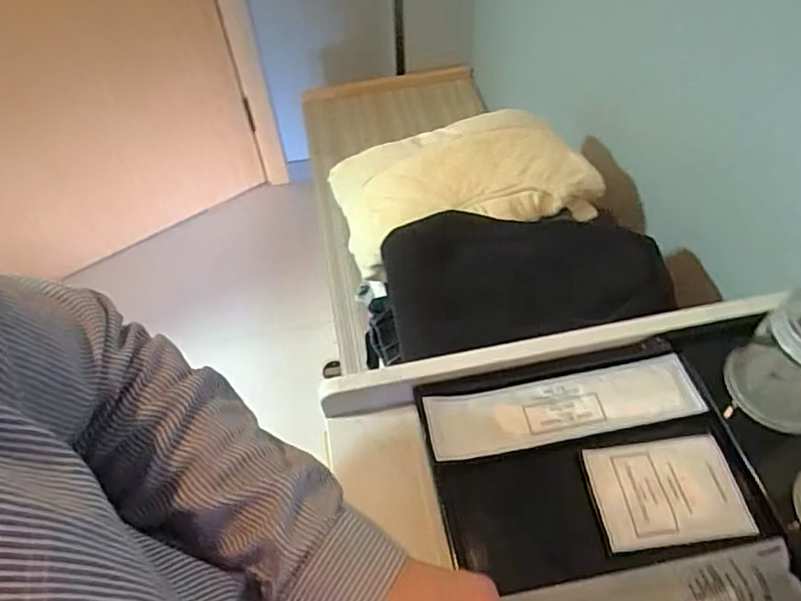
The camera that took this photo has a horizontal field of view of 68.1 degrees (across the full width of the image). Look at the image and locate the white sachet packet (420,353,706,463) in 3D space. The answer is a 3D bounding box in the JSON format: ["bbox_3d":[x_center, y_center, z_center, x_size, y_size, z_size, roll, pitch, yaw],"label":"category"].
[{"bbox_3d":[0.130,0.086,0.474,0.216,0.007,0.053,-9,54,-5],"label":"white sachet packet"}]

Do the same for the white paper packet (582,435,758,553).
[{"bbox_3d":[0.191,0.136,0.427,0.101,0.008,0.072,-5,54,-2],"label":"white paper packet"}]

